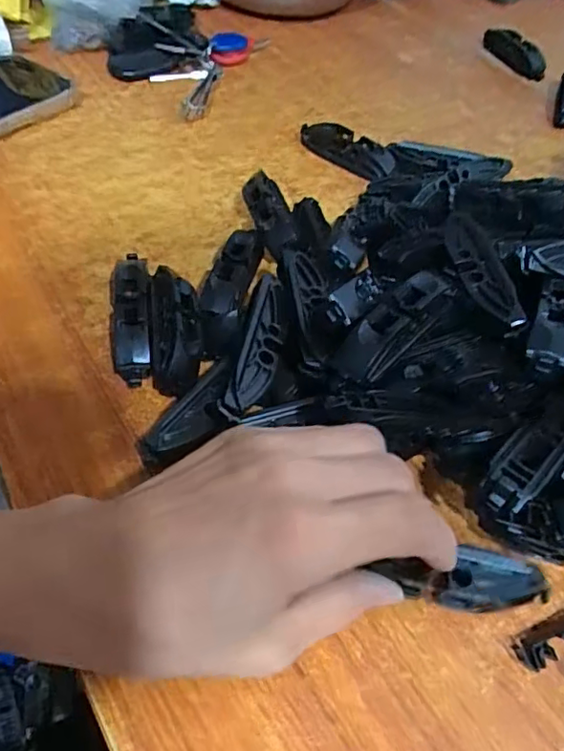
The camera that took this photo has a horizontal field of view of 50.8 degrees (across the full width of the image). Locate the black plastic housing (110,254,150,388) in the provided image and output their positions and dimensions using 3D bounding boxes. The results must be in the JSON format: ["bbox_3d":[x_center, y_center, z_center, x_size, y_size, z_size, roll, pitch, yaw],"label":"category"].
[{"bbox_3d":[-0.075,-0.029,0.294,0.019,0.018,0.074,-6,51,-9],"label":"black plastic housing"}]

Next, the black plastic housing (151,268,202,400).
[{"bbox_3d":[-0.051,-0.020,0.287,0.023,0.021,0.072,-4,51,-7],"label":"black plastic housing"}]

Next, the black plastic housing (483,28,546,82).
[{"bbox_3d":[0.206,-0.285,0.524,0.021,0.020,0.080,-13,53,-14],"label":"black plastic housing"}]

